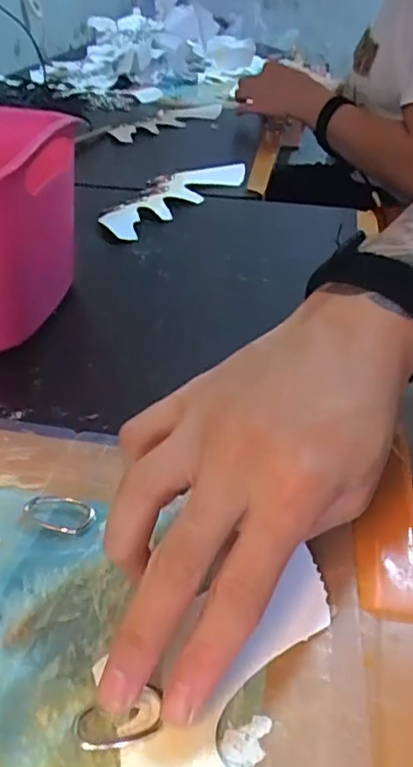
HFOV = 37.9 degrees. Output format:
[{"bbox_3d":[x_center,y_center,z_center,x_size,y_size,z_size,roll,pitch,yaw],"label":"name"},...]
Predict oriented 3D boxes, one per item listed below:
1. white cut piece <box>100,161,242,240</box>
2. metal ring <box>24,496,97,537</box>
[{"bbox_3d":[-0.036,-0.208,0.659,0.066,0.009,0.238,19,40,23],"label":"white cut piece"},{"bbox_3d":[-0.071,0.062,0.291,0.033,0.004,0.021,11,37,12],"label":"metal ring"}]

